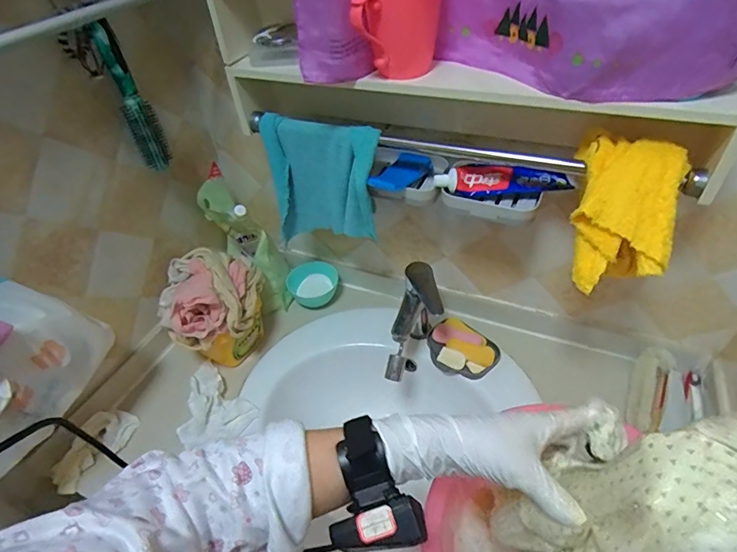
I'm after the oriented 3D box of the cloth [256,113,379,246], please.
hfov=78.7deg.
[{"bbox_3d":[-0.068,-0.133,0.680,0.175,0.190,0.046,18,49,22],"label":"cloth"}]

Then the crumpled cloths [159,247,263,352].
[{"bbox_3d":[-0.263,0.032,0.738,0.140,0.090,0.159,0,44,6],"label":"crumpled cloths"}]

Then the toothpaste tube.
[{"bbox_3d":[0.175,-0.126,0.596,0.169,0.028,0.034,1,45,7],"label":"toothpaste tube"}]

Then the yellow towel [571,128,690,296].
[{"bbox_3d":[0.271,-0.072,0.493,0.105,0.118,0.134,15,48,19],"label":"yellow towel"}]

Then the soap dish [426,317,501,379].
[{"bbox_3d":[0.162,0.127,0.786,0.122,0.033,0.097,31,55,31],"label":"soap dish"}]

